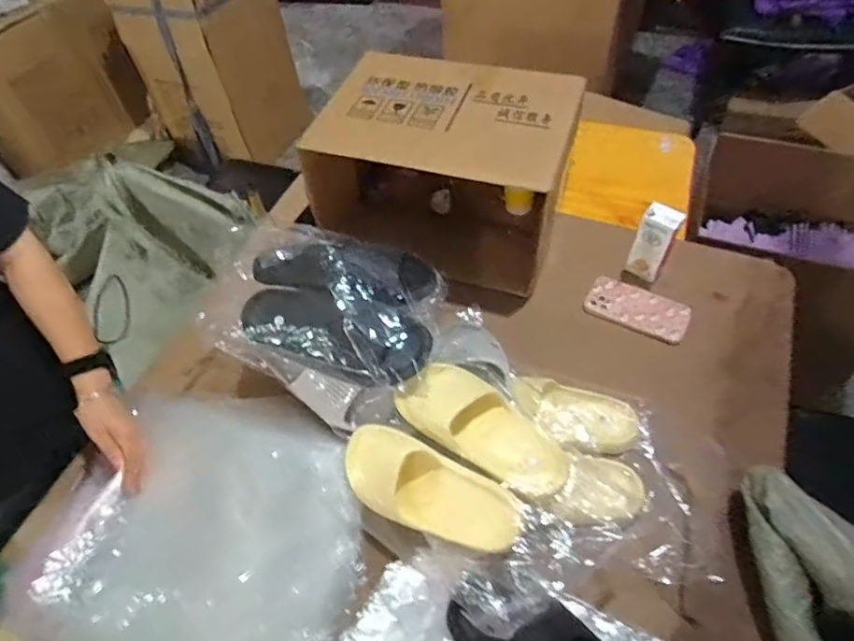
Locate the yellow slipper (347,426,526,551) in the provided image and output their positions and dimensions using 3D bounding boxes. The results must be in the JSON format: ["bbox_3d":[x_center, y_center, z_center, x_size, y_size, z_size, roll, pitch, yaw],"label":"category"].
[{"bbox_3d":[-0.005,0.216,0.691,0.248,0.086,0.098,27,61,22],"label":"yellow slipper"}]

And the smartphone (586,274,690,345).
[{"bbox_3d":[0.350,-0.022,0.902,0.162,0.013,0.087,24,65,19],"label":"smartphone"}]

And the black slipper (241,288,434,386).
[{"bbox_3d":[-0.131,0.010,0.735,0.271,0.067,0.102,11,56,13],"label":"black slipper"}]

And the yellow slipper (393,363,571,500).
[{"bbox_3d":[0.069,0.135,0.690,0.229,0.058,0.098,35,64,26],"label":"yellow slipper"}]

